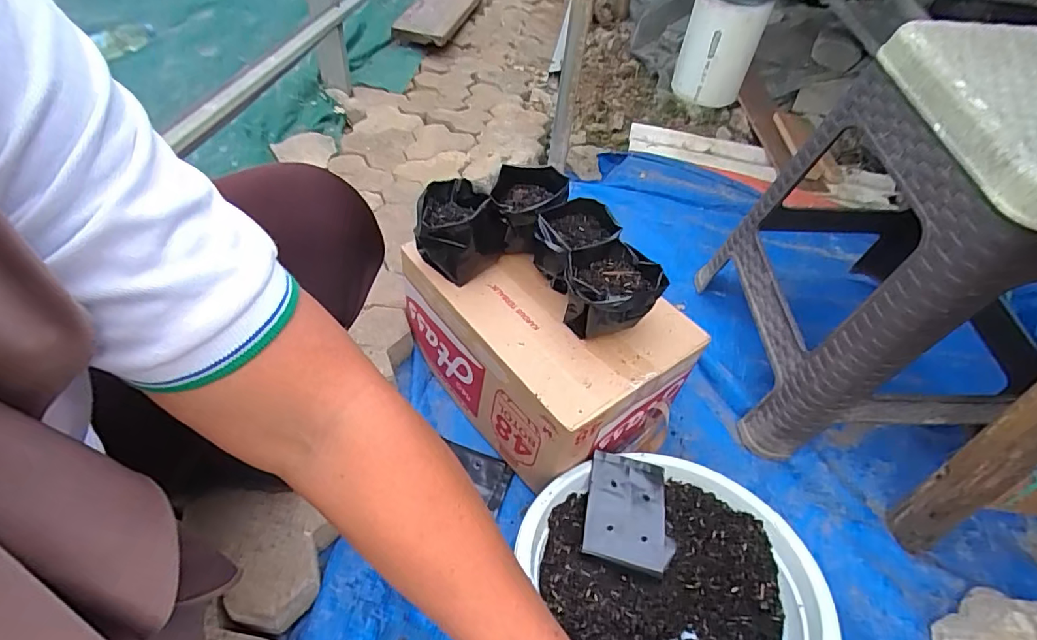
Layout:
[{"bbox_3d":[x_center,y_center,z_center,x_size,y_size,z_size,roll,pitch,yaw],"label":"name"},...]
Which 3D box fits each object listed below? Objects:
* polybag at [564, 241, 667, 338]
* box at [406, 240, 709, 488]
[{"bbox_3d":[0.114,-0.037,0.626,0.111,0.078,0.099,11,48,6],"label":"polybag"},{"bbox_3d":[0.033,0.025,0.715,0.241,0.156,0.353,-30,58,-27],"label":"box"}]

